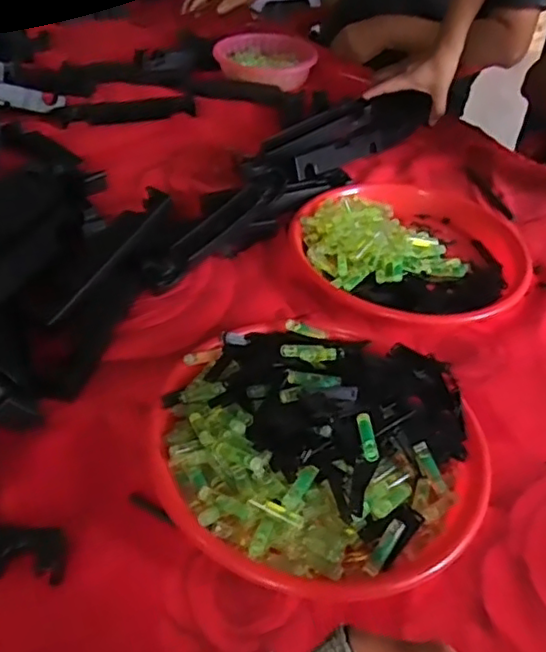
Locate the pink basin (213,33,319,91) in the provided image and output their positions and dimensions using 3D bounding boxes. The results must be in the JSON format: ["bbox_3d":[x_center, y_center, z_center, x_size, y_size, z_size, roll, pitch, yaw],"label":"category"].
[{"bbox_3d":[-0.020,-0.457,1.088,0.157,0.058,0.157,2,42,-2],"label":"pink basin"}]

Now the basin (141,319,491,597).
[{"bbox_3d":[0.038,0.081,0.474,0.241,0.066,0.226,2,42,-2],"label":"basin"}]

